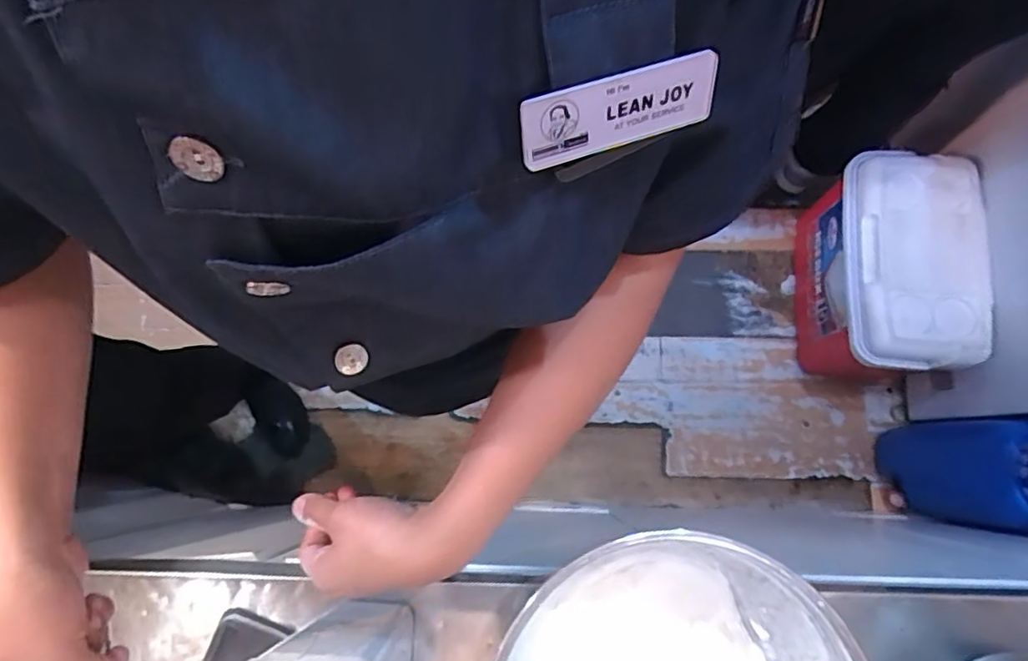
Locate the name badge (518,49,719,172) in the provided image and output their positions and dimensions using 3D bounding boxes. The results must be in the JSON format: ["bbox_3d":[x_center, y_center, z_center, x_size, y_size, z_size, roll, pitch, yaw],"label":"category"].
[{"bbox_3d":[0.038,-0.079,0.223,0.075,0.028,0.004,-17,48,-13],"label":"name badge"}]

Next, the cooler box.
[{"bbox_3d":[0.702,-0.085,1.199,0.230,0.312,0.344,0,79,1],"label":"cooler box"}]

